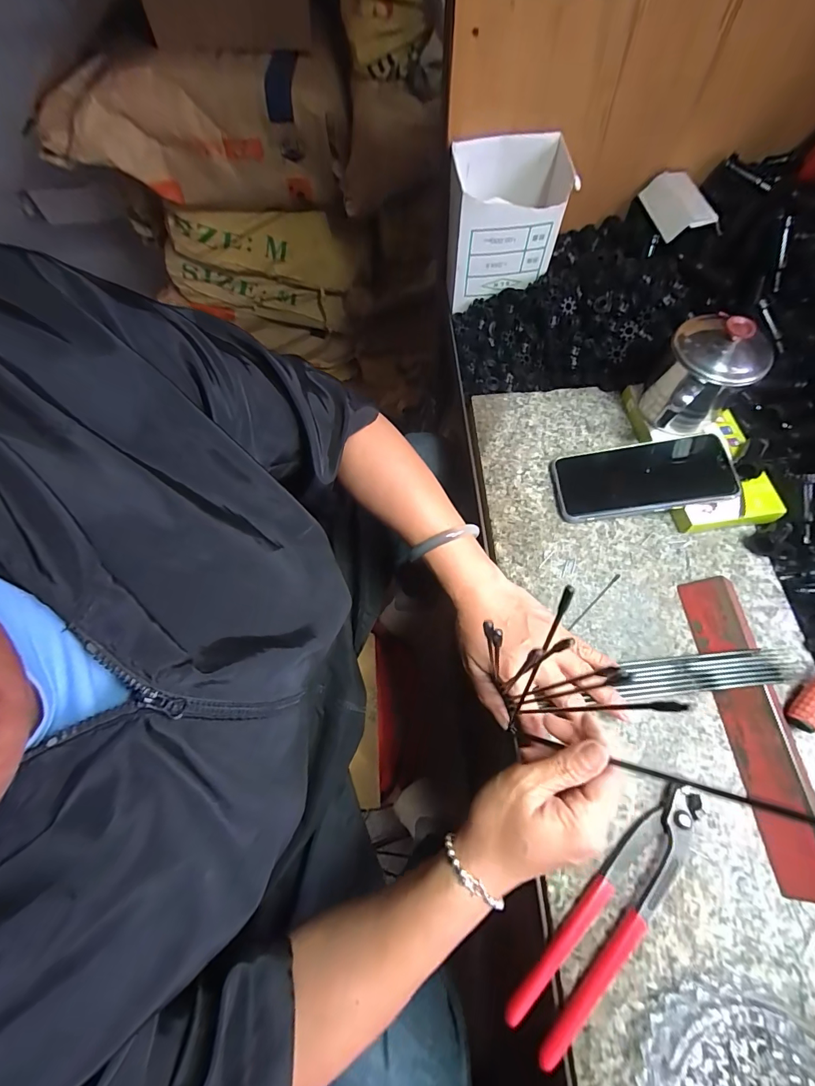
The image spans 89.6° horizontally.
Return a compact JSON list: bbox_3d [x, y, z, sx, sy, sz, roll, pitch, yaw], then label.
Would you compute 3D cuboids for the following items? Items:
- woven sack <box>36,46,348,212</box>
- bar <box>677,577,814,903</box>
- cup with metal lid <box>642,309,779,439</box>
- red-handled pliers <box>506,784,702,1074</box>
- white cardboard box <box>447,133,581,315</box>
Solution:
[{"bbox_3d":[-0.368,-0.746,0.764,0.505,0.197,0.164,-3,67,2],"label":"woven sack"},{"bbox_3d":[0.274,0.140,0.325,0.037,0.026,0.228,-3,67,2],"label":"bar"},{"bbox_3d":[0.276,-0.156,0.391,0.080,0.098,0.097,36,73,16],"label":"cup with metal lid"},{"bbox_3d":[0.146,0.256,0.287,0.044,0.013,0.193,40,75,17],"label":"red-handled pliers"},{"bbox_3d":[0.112,-0.369,0.481,0.125,0.135,0.078,-5,67,1],"label":"white cardboard box"}]

